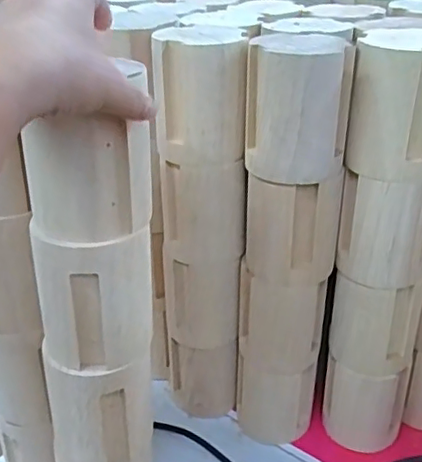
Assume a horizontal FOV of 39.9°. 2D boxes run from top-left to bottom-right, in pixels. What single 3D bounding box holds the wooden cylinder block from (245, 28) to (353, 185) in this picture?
[{"bbox_3d":[0.068,-0.096,0.456,0.080,0.098,0.068,4,30,9],"label":"wooden cylinder block"}]

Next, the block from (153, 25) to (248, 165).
[{"bbox_3d":[-0.009,-0.114,0.490,0.072,0.099,0.066,-2,30,-1],"label":"block"}]

